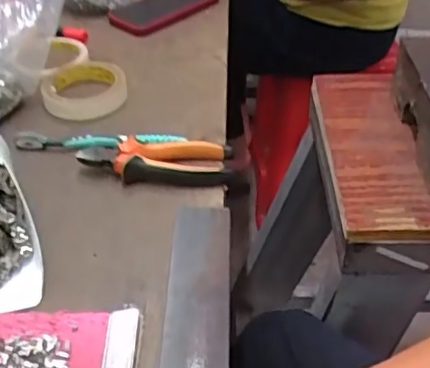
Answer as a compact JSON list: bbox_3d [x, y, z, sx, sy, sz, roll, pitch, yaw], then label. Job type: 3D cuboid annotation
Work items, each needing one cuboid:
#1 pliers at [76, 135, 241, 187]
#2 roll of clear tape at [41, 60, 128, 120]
[{"bbox_3d":[-0.055,-0.021,0.581,0.152,0.027,0.053,3,40,7],"label":"pliers"},{"bbox_3d":[-0.157,-0.119,0.705,0.097,0.022,0.097,-8,40,-7],"label":"roll of clear tape"}]

